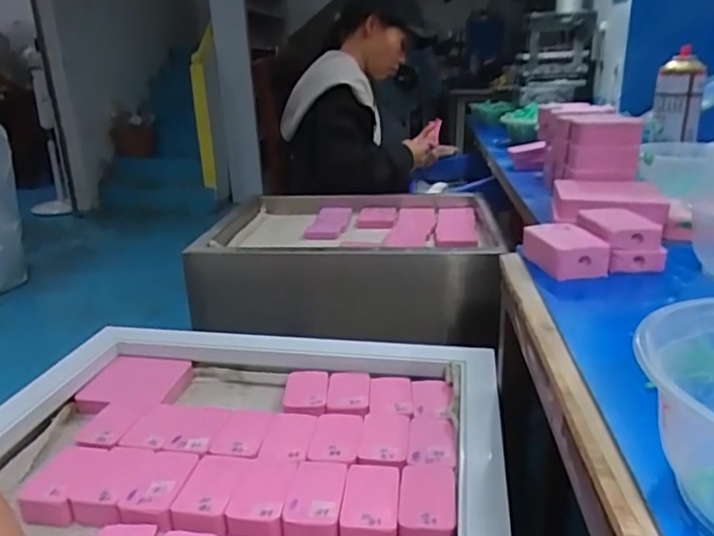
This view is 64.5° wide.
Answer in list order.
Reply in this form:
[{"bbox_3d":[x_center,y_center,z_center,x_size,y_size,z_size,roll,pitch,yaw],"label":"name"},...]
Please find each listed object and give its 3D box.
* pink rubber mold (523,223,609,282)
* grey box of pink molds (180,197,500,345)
[{"bbox_3d":[0.177,-0.015,0.494,0.044,0.034,0.078,-4,20,-6],"label":"pink rubber mold"},{"bbox_3d":[-0.012,-0.022,1.042,0.528,0.142,0.379,-1,20,4],"label":"grey box of pink molds"}]

